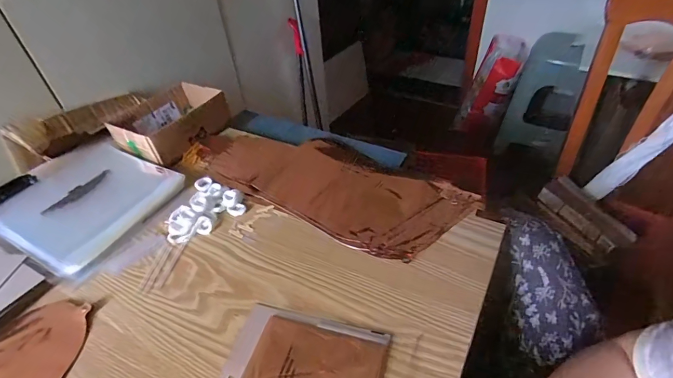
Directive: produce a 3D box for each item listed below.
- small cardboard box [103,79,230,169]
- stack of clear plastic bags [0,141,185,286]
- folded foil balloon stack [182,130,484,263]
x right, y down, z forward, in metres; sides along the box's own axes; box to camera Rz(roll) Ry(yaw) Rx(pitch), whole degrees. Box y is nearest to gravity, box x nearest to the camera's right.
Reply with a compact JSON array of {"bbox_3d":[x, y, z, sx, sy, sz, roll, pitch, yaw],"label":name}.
[{"bbox_3d":[-0.324,-0.135,0.726,0.151,0.052,0.193,21,48,26],"label":"small cardboard box"},{"bbox_3d":[-0.407,0.015,0.592,0.263,0.024,0.213,18,47,23],"label":"stack of clear plastic bags"},{"bbox_3d":[-0.034,-0.020,0.623,0.481,0.025,0.190,22,48,26],"label":"folded foil balloon stack"}]

